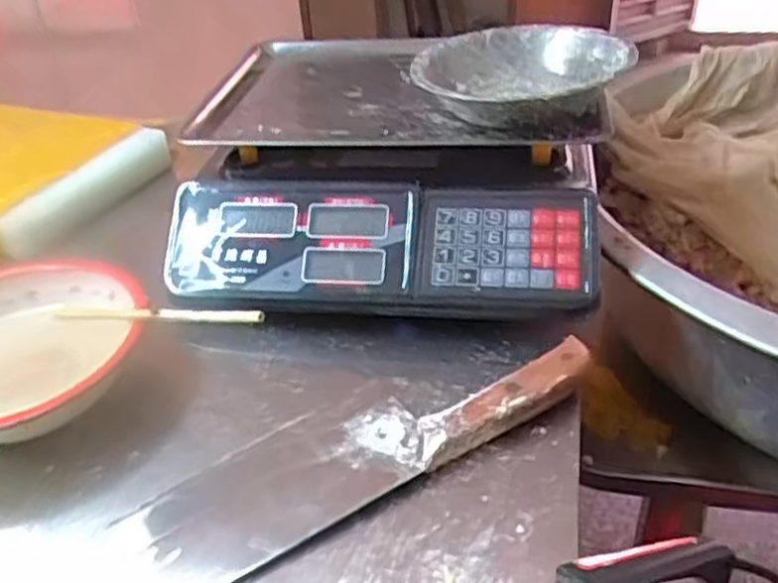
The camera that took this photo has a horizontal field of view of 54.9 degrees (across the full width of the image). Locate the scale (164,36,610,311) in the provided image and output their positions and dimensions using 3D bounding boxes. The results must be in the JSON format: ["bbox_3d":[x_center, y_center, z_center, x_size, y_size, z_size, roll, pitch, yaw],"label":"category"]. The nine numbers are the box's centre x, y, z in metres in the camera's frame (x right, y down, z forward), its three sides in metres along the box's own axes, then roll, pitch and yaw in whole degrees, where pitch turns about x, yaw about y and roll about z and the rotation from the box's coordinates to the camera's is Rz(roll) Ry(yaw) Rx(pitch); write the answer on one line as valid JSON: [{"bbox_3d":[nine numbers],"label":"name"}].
[{"bbox_3d":[0.004,-0.118,0.631,0.323,0.138,0.311,3,37,8],"label":"scale"}]

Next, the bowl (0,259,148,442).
[{"bbox_3d":[-0.253,0.047,0.506,0.173,0.050,0.171,3,37,8],"label":"bowl"}]

